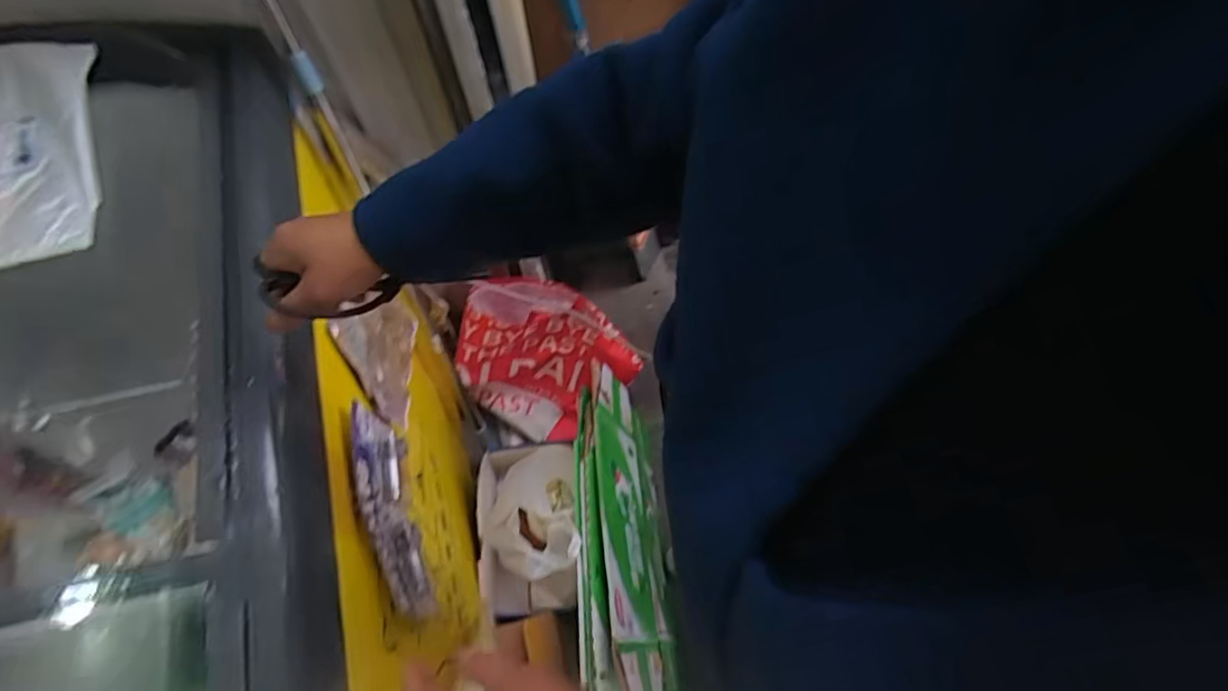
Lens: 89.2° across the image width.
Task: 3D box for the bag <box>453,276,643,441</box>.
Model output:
[{"bbox_3d":[-0.131,0.022,1.248,0.314,0.281,0.252,-36,67,-15],"label":"bag"}]

